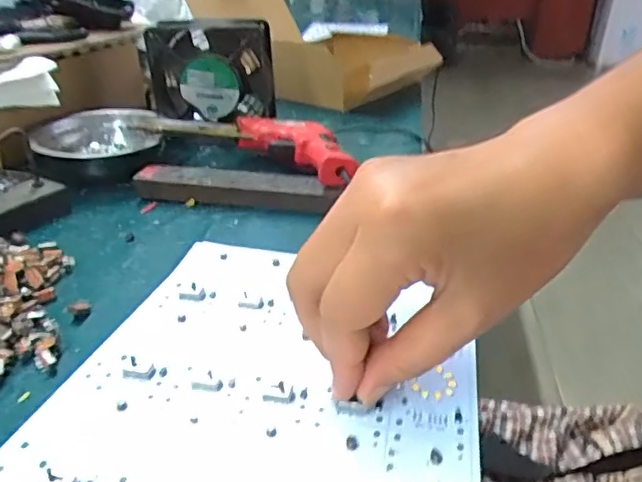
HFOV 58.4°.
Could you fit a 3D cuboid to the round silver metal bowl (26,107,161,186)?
[{"bbox_3d":[-0.210,-0.086,0.540,0.104,0.051,0.106,-11,32,-19],"label":"round silver metal bowl"}]

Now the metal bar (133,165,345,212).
[{"bbox_3d":[-0.072,-0.042,0.481,0.165,0.027,0.033,6,30,11],"label":"metal bar"}]

